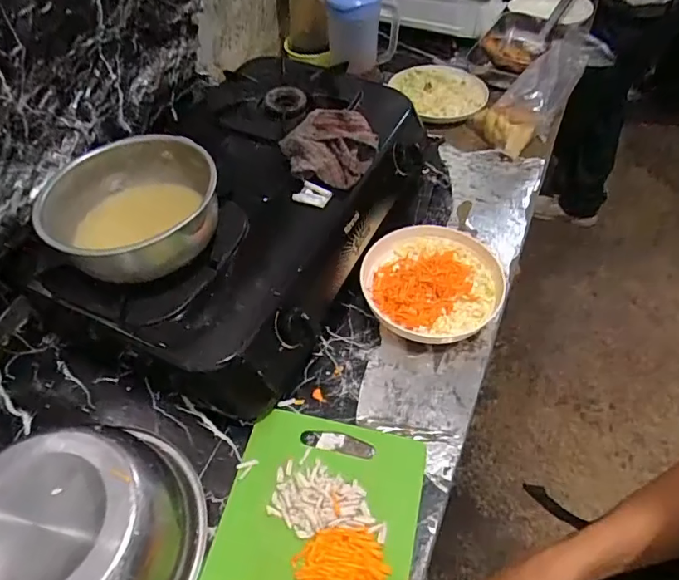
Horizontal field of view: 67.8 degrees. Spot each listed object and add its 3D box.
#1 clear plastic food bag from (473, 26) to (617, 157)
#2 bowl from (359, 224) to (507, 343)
[{"bbox_3d":[0.342,-0.343,0.867,0.232,0.065,0.102,-47,60,5],"label":"clear plastic food bag"},{"bbox_3d":[0.127,-0.007,0.691,0.189,0.054,0.174,0,51,0],"label":"bowl"}]

